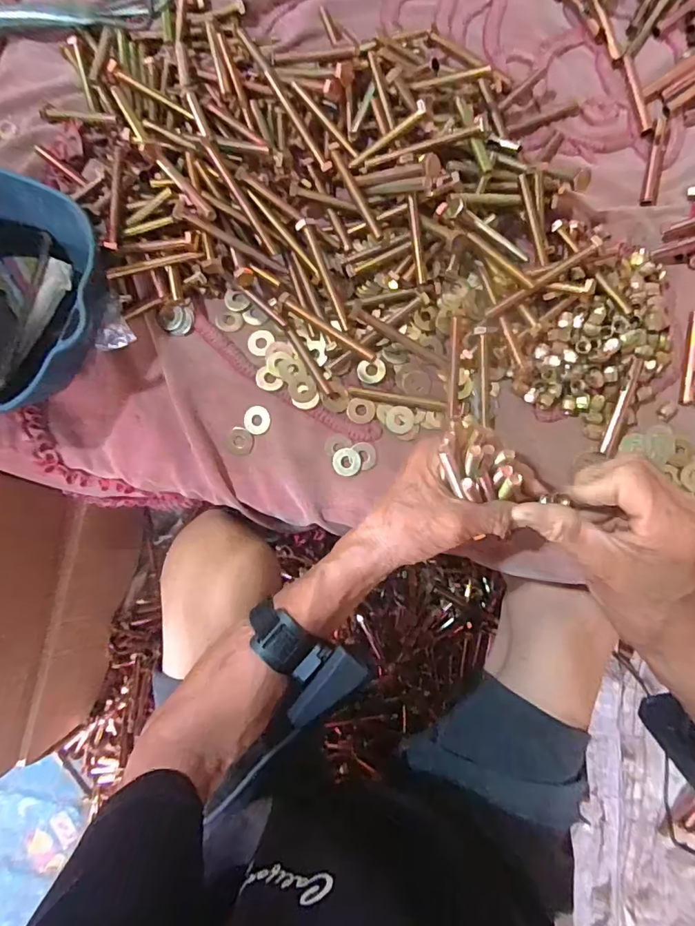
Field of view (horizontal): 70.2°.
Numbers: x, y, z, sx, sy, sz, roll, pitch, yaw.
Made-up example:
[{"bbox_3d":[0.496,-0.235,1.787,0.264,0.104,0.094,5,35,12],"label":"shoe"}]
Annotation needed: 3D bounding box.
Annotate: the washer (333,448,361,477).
[{"bbox_3d":[0.000,-0.001,0.439,0.024,0.005,0.025,3,83,2],"label":"washer"}]

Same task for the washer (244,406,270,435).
[{"bbox_3d":[-0.081,-0.039,0.443,0.023,0.004,0.025,0,83,2],"label":"washer"}]

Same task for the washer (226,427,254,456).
[{"bbox_3d":[-0.097,-0.019,0.447,0.024,0.005,0.024,0,83,2],"label":"washer"}]

